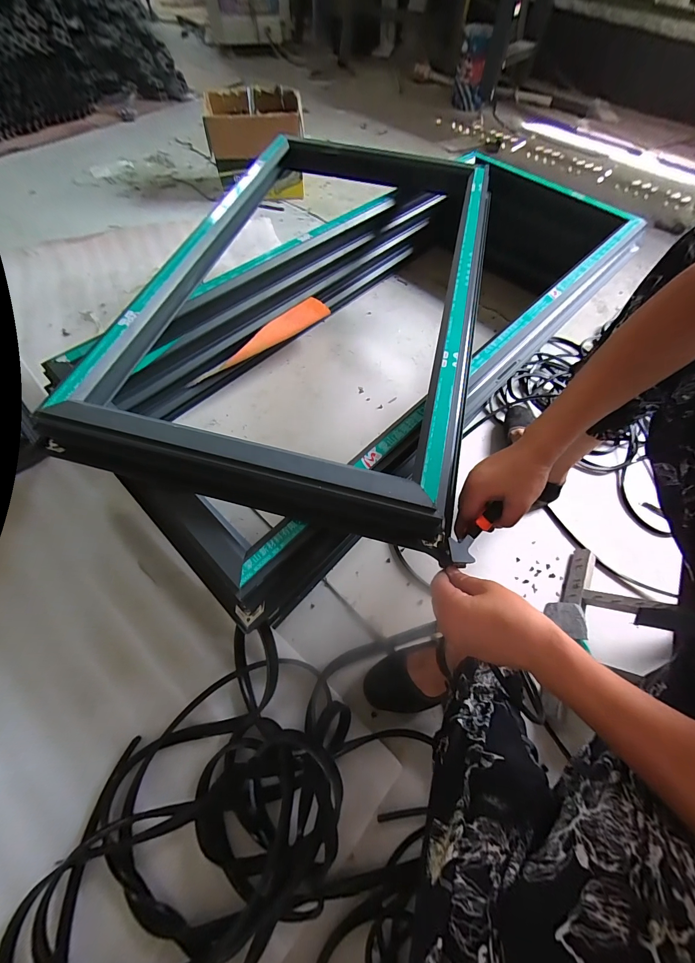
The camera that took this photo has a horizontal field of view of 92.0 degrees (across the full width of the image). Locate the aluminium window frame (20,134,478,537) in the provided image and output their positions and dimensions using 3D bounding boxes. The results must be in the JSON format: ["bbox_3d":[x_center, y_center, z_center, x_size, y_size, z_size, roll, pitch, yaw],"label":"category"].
[{"bbox_3d":[-0.035,-0.374,0.622,0.536,0.086,0.910,13,62,4],"label":"aluminium window frame"}]

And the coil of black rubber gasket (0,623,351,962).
[{"bbox_3d":[-0.205,0.481,0.451,0.494,0.086,0.322,-39,70,-21],"label":"coil of black rubber gasket"}]

